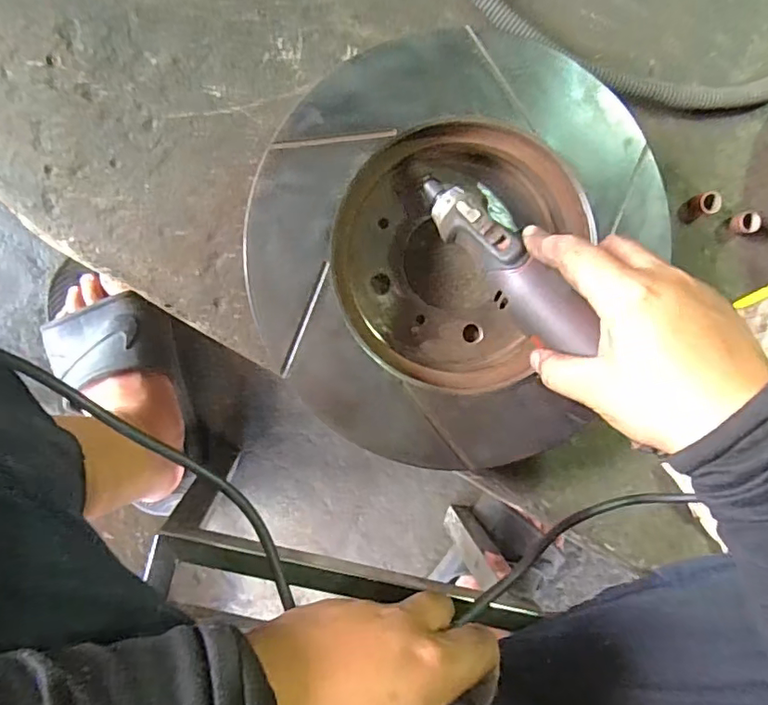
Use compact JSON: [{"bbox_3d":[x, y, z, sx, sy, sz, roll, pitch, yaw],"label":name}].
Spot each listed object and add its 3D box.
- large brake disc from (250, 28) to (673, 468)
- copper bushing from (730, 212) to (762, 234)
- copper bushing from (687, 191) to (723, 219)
[{"bbox_3d":[0.038,-0.061,0.341,0.223,0.047,0.244,-1,95,-7],"label":"large brake disc"},{"bbox_3d":[0.254,-0.091,0.384,0.017,0.014,0.015,-17,97,-5],"label":"copper bushing"},{"bbox_3d":[0.224,-0.103,0.381,0.019,0.012,0.015,-17,98,-4],"label":"copper bushing"}]

